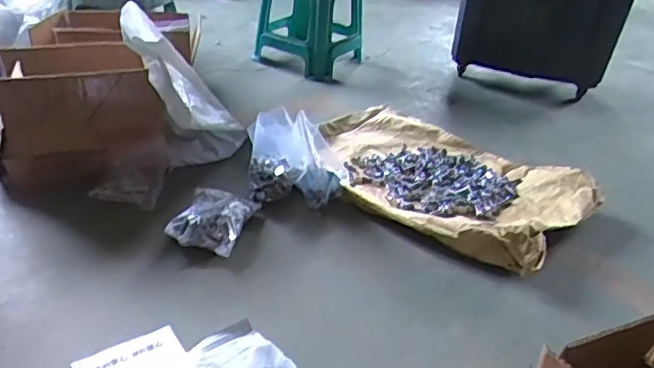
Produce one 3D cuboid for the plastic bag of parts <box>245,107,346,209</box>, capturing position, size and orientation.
[{"bbox_3d":[-0.067,-0.063,1.344,0.231,0.177,0.161,6,30,0],"label":"plastic bag of parts"}]

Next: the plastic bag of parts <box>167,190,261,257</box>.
[{"bbox_3d":[-0.240,0.070,1.213,0.139,0.060,0.195,10,30,6],"label":"plastic bag of parts"}]

